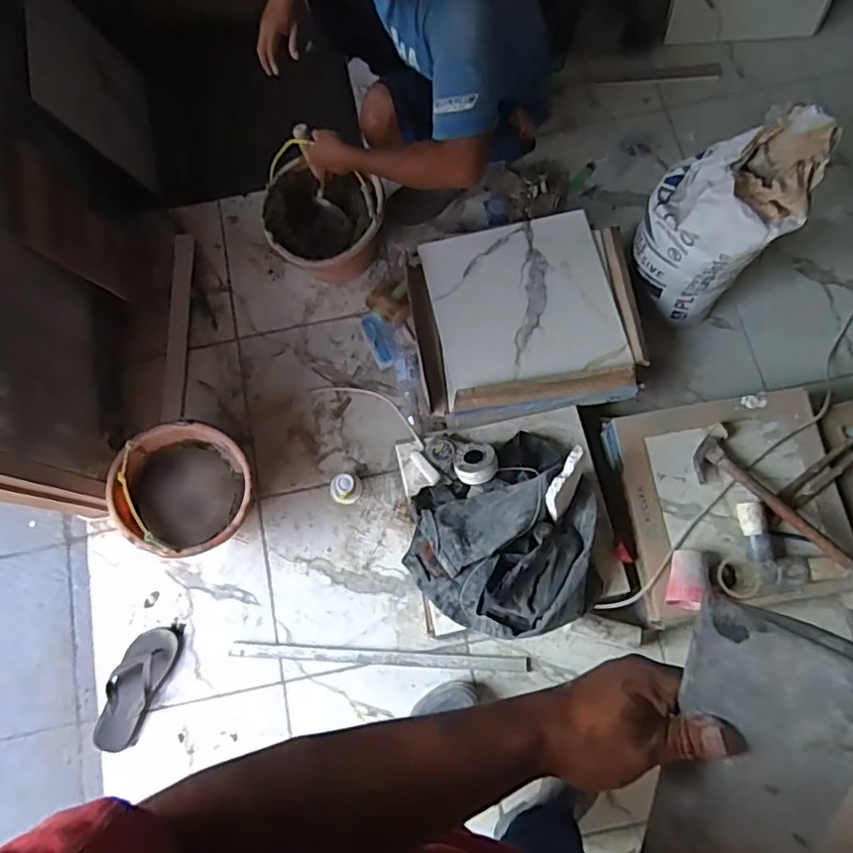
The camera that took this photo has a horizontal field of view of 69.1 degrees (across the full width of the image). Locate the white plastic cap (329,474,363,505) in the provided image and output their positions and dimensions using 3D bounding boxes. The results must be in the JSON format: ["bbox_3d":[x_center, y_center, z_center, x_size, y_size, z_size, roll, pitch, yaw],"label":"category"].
[{"bbox_3d":[-0.180,0.132,1.353,0.072,0.087,0.067,-10,76,-1],"label":"white plastic cap"}]

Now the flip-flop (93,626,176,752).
[{"bbox_3d":[-0.611,0.545,1.290,0.109,0.036,0.258,22,78,7],"label":"flip-flop"}]

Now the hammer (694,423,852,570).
[{"bbox_3d":[0.639,0.153,1.168,0.100,0.053,0.346,-38,78,-7],"label":"hammer"}]

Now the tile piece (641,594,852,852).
[{"bbox_3d":[0.212,0.262,0.395,0.129,0.362,0.017,24,43,36],"label":"tile piece"}]

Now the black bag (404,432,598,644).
[{"bbox_3d":[0.157,0.222,1.169,0.373,0.138,0.353,-29,77,-5],"label":"black bag"}]

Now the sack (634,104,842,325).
[{"bbox_3d":[0.565,-0.403,1.220,0.232,0.442,0.225,40,81,10],"label":"sack"}]

